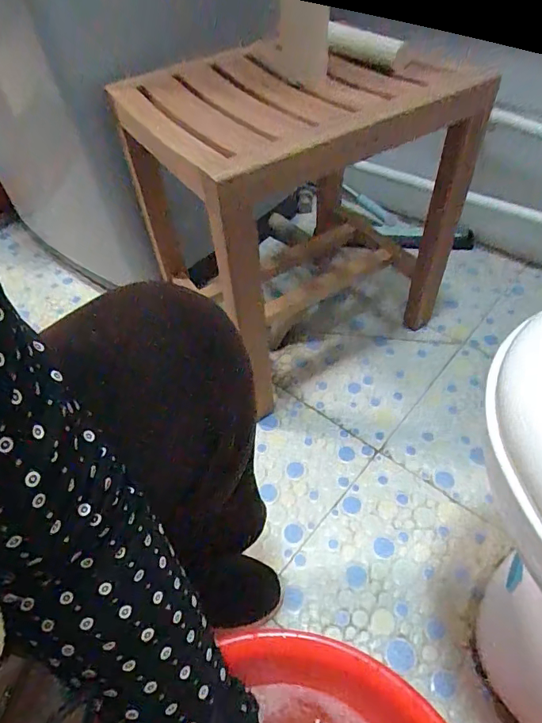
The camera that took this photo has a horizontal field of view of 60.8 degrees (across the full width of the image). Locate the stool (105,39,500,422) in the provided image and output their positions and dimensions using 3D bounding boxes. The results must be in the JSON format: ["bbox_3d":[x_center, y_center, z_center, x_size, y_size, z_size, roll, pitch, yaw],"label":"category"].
[{"bbox_3d":[0.055,-0.228,0.770,0.435,0.500,0.323,-29,53,-19],"label":"stool"}]

